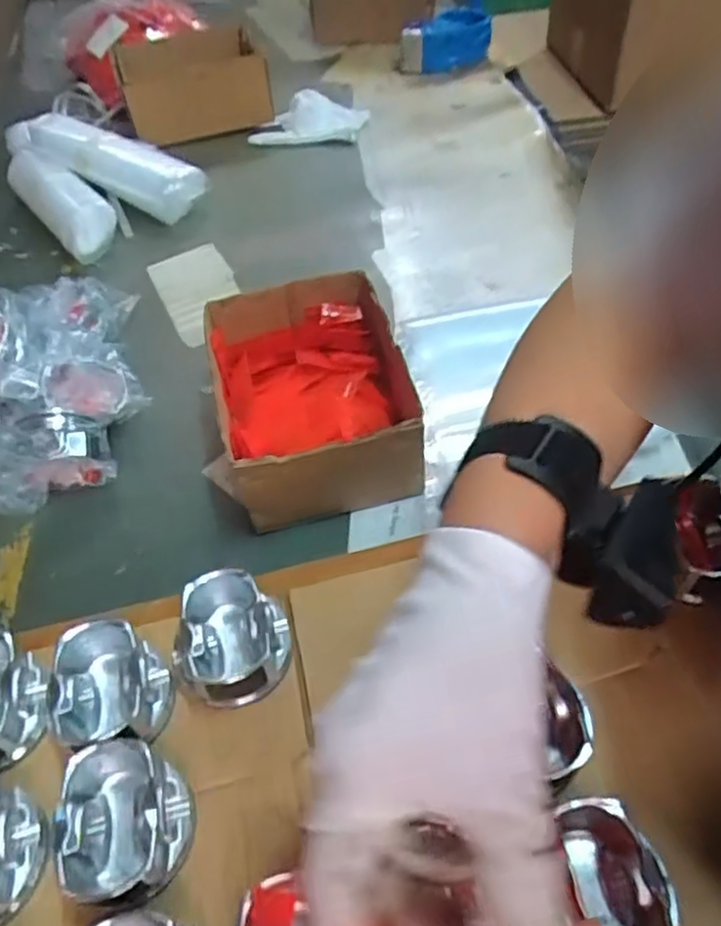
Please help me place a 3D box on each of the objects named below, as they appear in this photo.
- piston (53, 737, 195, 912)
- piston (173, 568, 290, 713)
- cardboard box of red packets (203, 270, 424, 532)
[{"bbox_3d":[-0.121,0.188,0.354,0.061,0.047,0.073,-18,53,-11],"label":"piston"},{"bbox_3d":[-0.079,0.109,0.413,0.068,0.048,0.069,-2,52,2],"label":"piston"},{"bbox_3d":[-0.053,-0.059,0.586,0.168,0.083,0.206,-12,52,-6],"label":"cardboard box of red packets"}]

